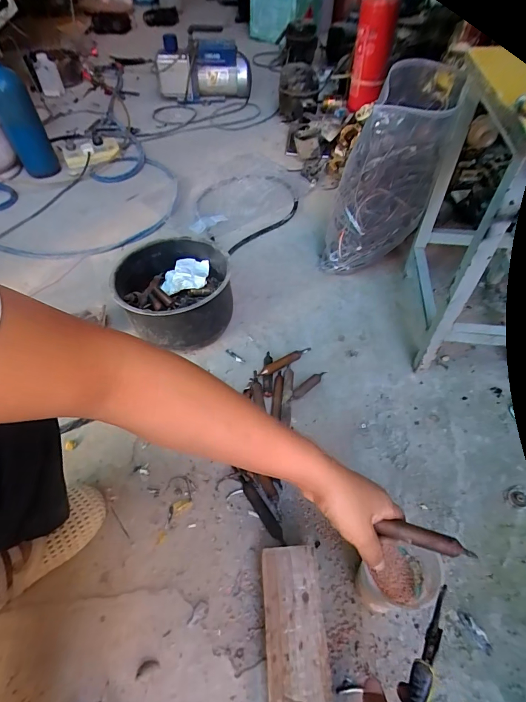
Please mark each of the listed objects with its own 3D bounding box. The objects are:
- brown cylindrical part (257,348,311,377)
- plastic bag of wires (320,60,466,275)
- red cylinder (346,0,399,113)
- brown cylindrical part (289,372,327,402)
[{"bbox_3d":[0.045,0.019,0.722,0.138,0.016,0.018,-25,55,-35],"label":"brown cylindrical part"},{"bbox_3d":[0.245,-0.330,0.770,0.197,0.375,0.187,16,56,13],"label":"plastic bag of wires"},{"bbox_3d":[0.387,-1.058,1.293,0.121,0.394,0.121,11,78,10],"label":"red cylinder"},{"bbox_3d":[0.088,0.067,0.702,0.096,0.014,0.019,-39,61,-23],"label":"brown cylindrical part"}]

